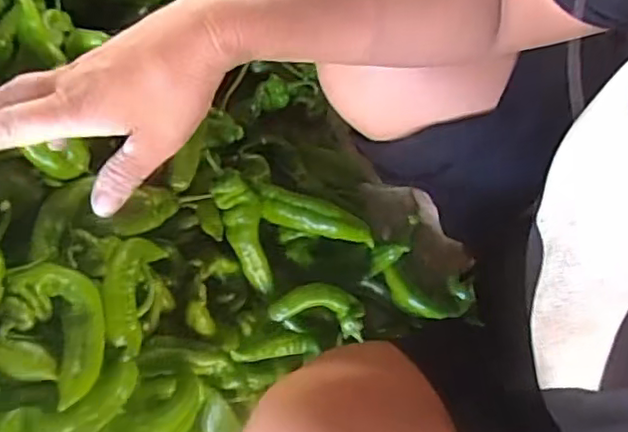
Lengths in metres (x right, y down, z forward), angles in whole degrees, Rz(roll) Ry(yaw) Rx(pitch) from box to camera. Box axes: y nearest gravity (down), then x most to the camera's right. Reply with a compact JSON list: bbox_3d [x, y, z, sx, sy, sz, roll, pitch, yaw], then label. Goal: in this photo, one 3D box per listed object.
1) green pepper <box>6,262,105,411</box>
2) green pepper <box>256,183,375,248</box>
[{"bbox_3d":[-0.205,0.090,0.525,0.055,0.029,0.119,-27,78,-5],"label":"green pepper"},{"bbox_3d":[0.004,0.002,0.756,0.150,0.031,0.039,19,78,-9],"label":"green pepper"}]

